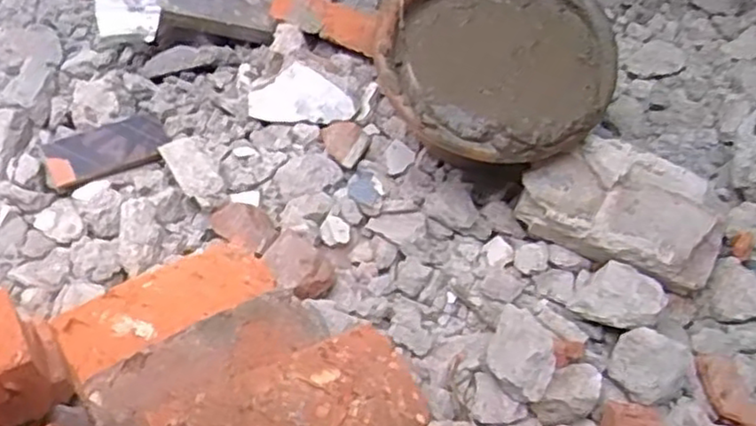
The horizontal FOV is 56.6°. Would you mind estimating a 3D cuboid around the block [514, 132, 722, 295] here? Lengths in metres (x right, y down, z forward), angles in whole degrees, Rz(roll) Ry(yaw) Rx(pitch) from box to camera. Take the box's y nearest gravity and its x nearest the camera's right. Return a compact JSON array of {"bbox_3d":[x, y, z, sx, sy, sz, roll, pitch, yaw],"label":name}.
[{"bbox_3d":[0.261,-0.008,0.751,0.211,0.068,0.124,20,82,8],"label":"block"}]

